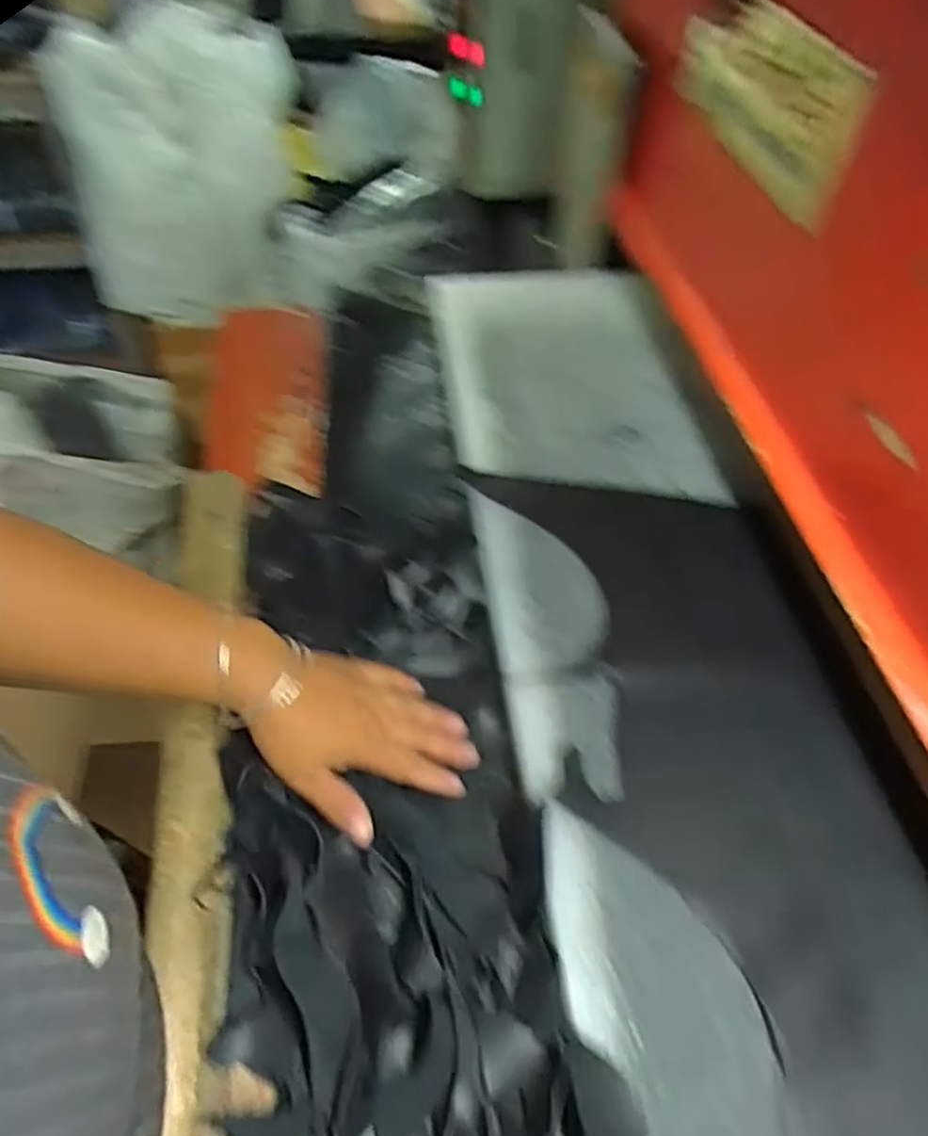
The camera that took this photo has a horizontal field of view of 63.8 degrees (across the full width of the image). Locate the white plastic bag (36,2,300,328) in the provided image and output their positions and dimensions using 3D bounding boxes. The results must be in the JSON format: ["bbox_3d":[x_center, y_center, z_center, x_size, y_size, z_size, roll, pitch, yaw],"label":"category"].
[{"bbox_3d":[-0.463,-0.651,1.266,0.342,0.467,0.241,11,52,6],"label":"white plastic bag"}]

